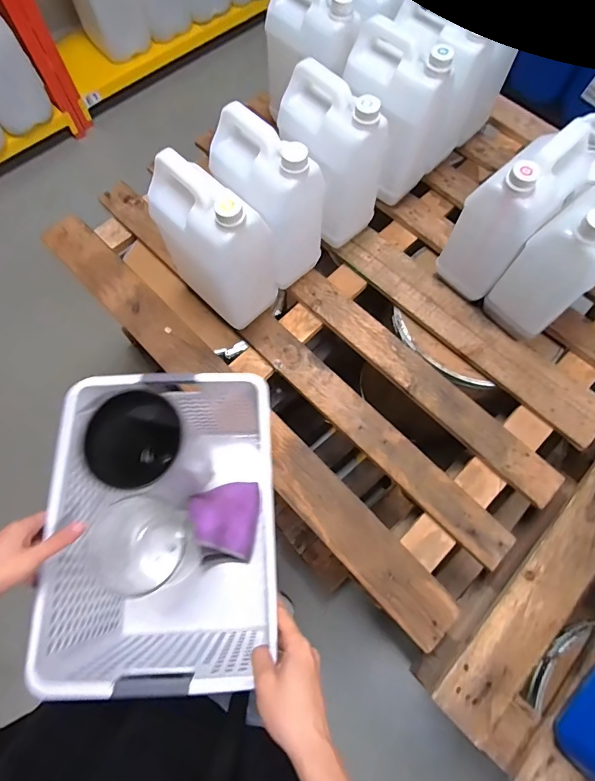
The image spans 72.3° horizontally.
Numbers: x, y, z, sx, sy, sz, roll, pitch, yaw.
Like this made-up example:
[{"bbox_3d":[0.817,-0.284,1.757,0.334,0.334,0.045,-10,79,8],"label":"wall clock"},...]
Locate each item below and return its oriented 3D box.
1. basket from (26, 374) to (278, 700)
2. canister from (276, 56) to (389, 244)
[{"bbox_3d":[-0.156,0.183,0.567,0.253,0.222,0.344,-3,68,0],"label":"basket"},{"bbox_3d":[0.052,-0.449,0.789,0.147,0.268,0.201,-38,75,-13],"label":"canister"}]

